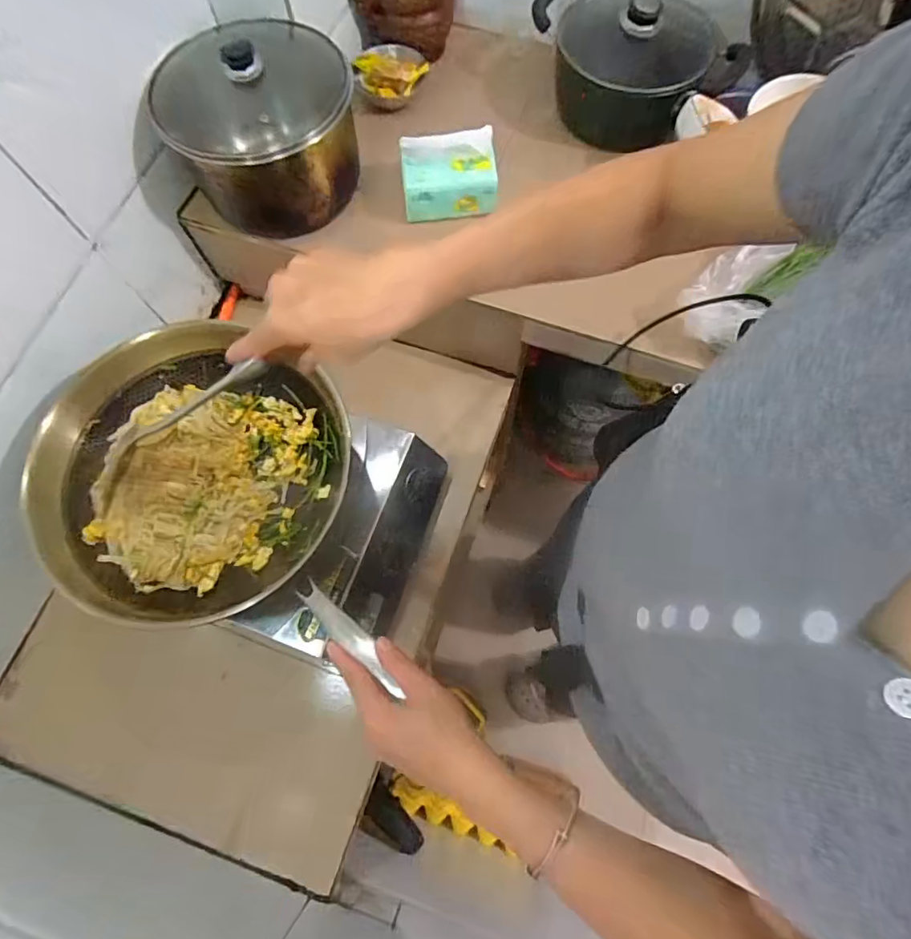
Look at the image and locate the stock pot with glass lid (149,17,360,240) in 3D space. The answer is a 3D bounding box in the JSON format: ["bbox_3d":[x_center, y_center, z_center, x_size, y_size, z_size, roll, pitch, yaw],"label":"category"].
[{"bbox_3d":[-0.236,-0.434,0.659,0.219,0.156,0.213,0,72,1],"label":"stock pot with glass lid"}]

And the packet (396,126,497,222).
[{"bbox_3d":[-0.008,-0.371,0.681,0.116,0.093,0.048,-5,72,-1],"label":"packet"}]

